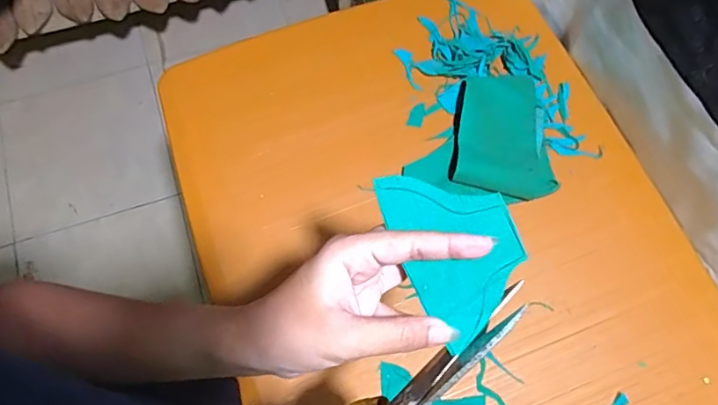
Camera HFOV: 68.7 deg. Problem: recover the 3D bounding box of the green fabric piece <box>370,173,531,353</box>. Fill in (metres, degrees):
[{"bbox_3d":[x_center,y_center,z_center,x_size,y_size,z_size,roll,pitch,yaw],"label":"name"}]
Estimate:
[{"bbox_3d":[0.051,0.024,0.271,0.059,0.008,0.093,-22,88,10],"label":"green fabric piece"}]

